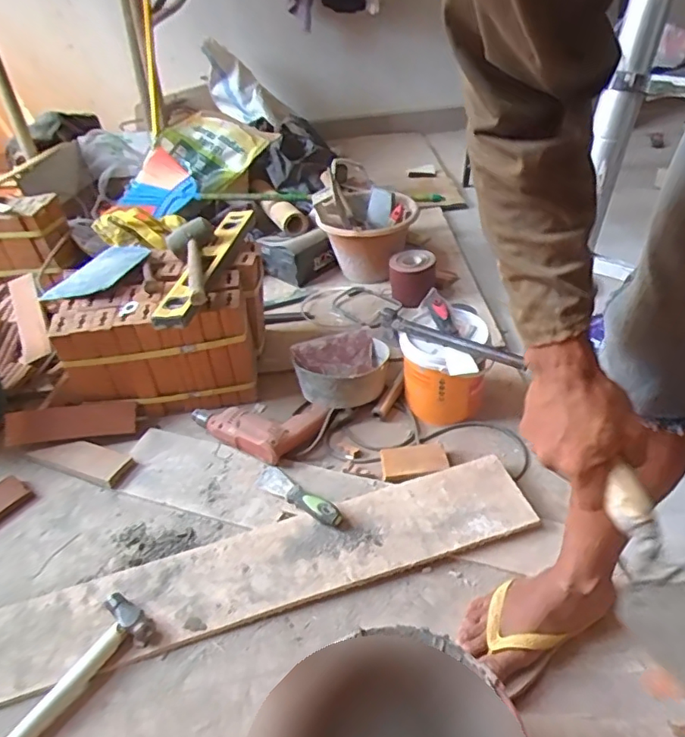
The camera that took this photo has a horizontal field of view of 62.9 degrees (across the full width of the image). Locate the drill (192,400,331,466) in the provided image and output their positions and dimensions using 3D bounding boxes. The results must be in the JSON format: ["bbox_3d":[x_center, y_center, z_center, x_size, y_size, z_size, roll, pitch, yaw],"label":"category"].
[{"bbox_3d":[-0.151,0.086,1.073,0.206,0.055,0.181,27,49,33],"label":"drill"}]

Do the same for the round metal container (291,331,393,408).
[{"bbox_3d":[0.007,0.009,1.122,0.192,0.094,0.160,-19,41,-15],"label":"round metal container"}]

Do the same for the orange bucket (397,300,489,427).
[{"bbox_3d":[0.184,-0.001,1.044,0.149,0.174,0.161,-3,40,3],"label":"orange bucket"}]

